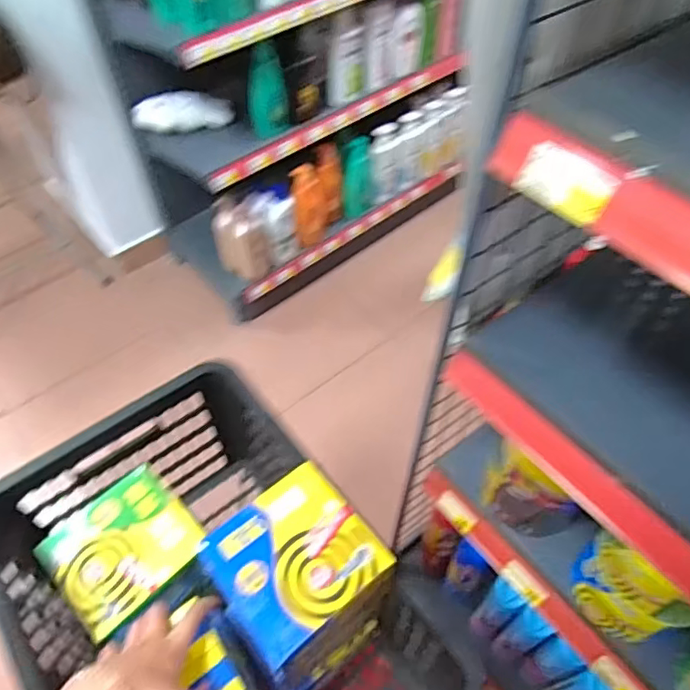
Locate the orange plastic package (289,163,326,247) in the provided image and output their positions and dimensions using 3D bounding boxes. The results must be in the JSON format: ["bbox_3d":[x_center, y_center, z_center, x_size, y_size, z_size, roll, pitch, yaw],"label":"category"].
[{"bbox_3d":[-0.117,-0.406,1.611,0.103,0.261,0.060,-35,51,-25],"label":"orange plastic package"}]

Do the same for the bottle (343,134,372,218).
[{"bbox_3d":[0.037,-0.501,1.688,0.078,0.249,0.086,5,52,4],"label":"bottle"}]

